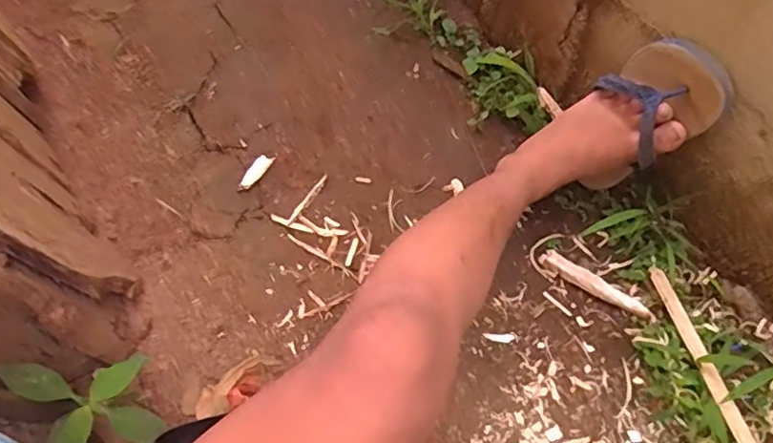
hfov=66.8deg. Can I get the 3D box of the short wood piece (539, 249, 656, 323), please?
[{"bbox_3d":[0.249,0.075,0.691,0.139,0.019,0.025,32,72,14],"label":"short wood piece"}]

